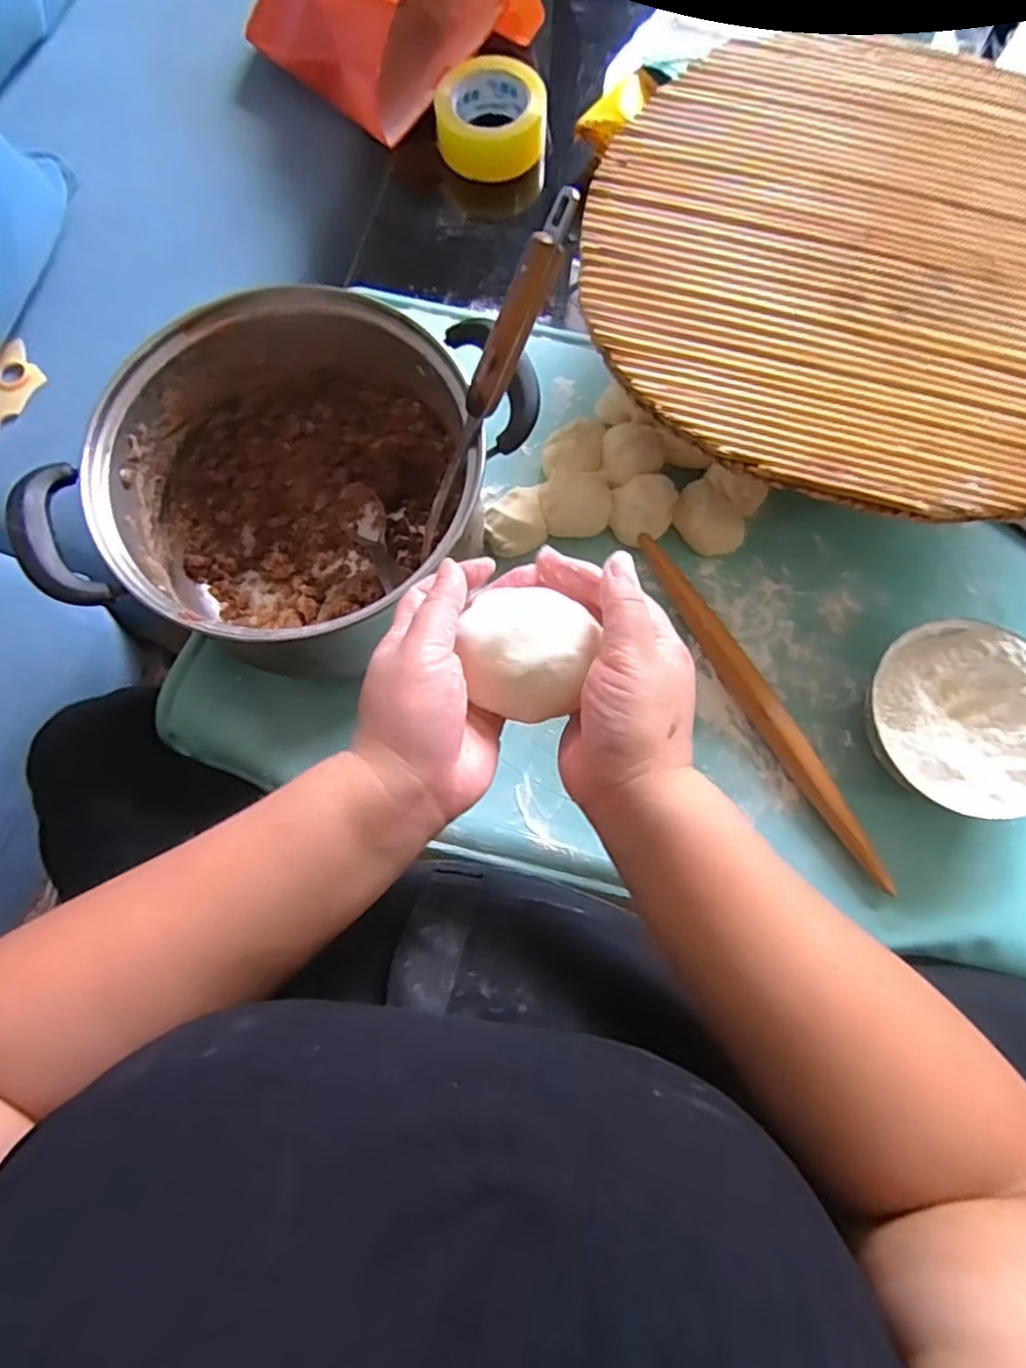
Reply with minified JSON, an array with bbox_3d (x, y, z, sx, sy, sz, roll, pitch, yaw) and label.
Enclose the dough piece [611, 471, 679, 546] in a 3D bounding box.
[{"bbox_3d":[0.111,-0.146,0.540,0.053,0.040,0.047,4,76,1],"label":"dough piece"}]

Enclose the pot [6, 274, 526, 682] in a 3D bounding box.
[{"bbox_3d":[-0.148,-0.130,0.480,0.250,0.157,0.260,0,76,0],"label":"pot"}]

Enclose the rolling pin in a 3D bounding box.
[{"bbox_3d":[0.193,0.014,0.510,0.021,0.019,0.320,-31,78,-7],"label":"rolling pin"}]

